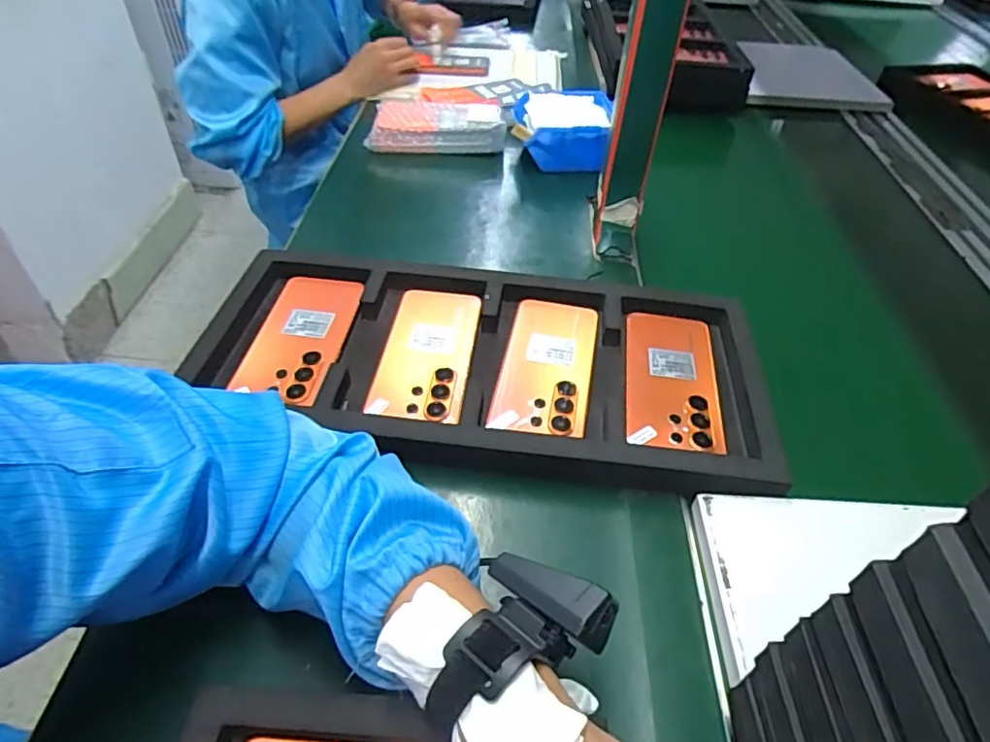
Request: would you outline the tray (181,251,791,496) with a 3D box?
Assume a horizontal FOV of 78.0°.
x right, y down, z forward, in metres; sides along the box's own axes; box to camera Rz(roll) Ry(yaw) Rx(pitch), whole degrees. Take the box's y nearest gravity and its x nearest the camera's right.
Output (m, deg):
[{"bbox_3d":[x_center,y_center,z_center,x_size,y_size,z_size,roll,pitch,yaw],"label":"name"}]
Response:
[{"bbox_3d":[-0.012,-0.006,0.539,0.472,0.043,0.215,6,44,4],"label":"tray"}]

